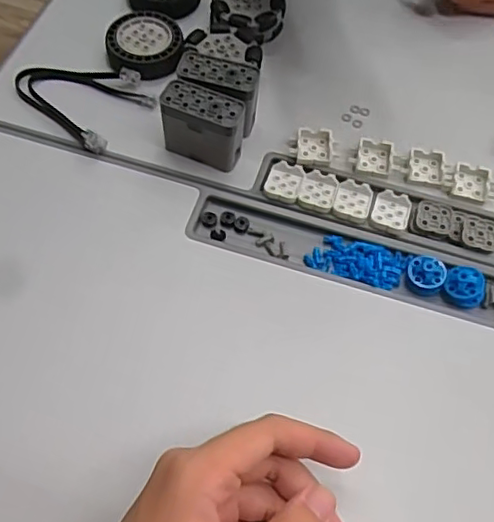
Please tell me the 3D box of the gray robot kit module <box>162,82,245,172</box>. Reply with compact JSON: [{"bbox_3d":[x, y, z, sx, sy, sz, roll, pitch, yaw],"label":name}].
[{"bbox_3d":[-0.031,-0.093,0.410,0.056,0.050,0.031,20,63,8],"label":"gray robot kit module"}]

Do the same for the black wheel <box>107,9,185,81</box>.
[{"bbox_3d":[-0.081,-0.173,0.466,0.056,0.016,0.065,-5,62,-5],"label":"black wheel"}]

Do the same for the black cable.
[{"bbox_3d":[-0.122,-0.130,0.444,0.092,0.014,0.074,38,66,16],"label":"black cable"}]

